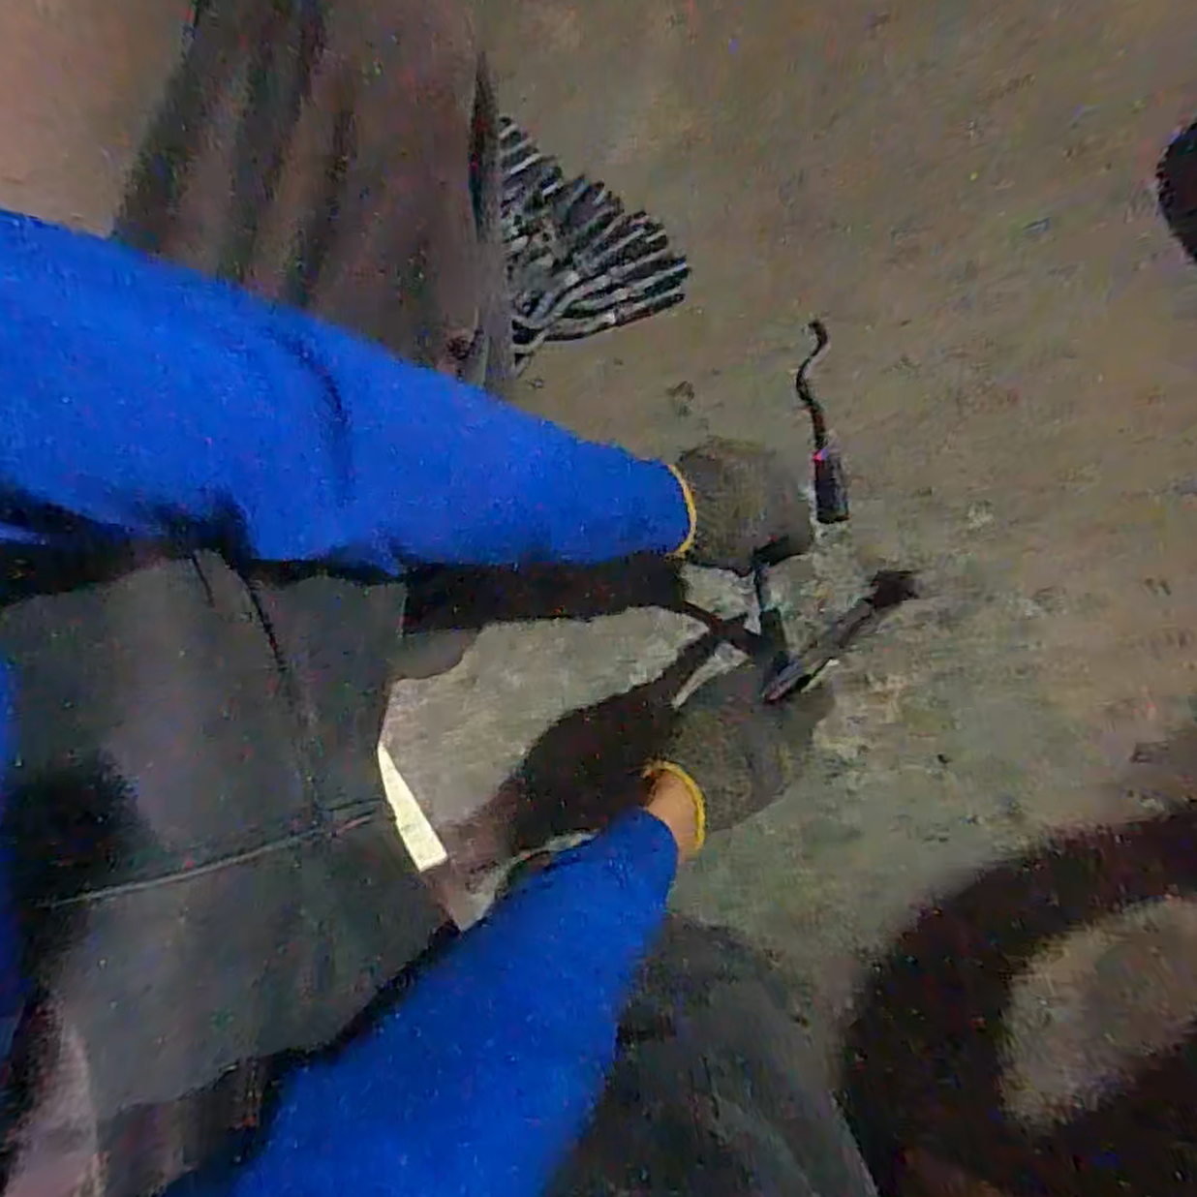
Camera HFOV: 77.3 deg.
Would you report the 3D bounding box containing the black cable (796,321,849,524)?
[{"bbox_3d":[0.222,-0.174,0.751,0.033,0.022,0.204,-4,78,0],"label":"black cable"}]

